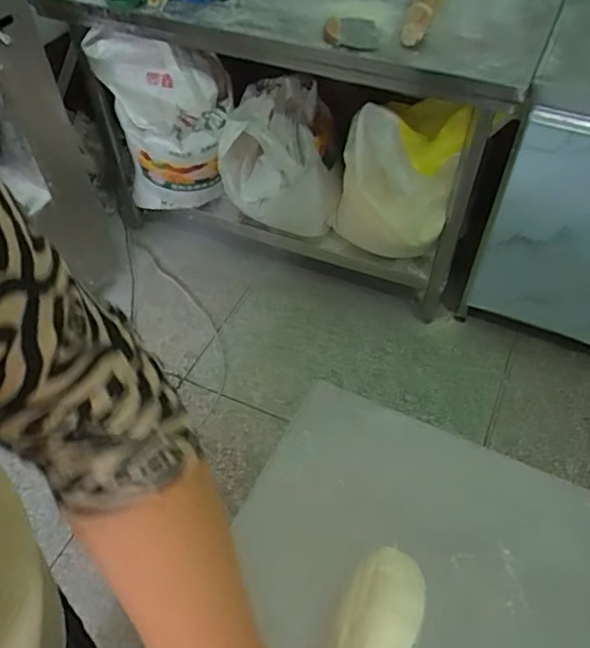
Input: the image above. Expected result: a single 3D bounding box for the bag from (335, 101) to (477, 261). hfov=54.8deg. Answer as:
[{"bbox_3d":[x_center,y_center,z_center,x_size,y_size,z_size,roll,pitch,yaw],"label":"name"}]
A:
[{"bbox_3d":[0.250,-0.352,1.433,0.295,0.422,0.144,28,55,22],"label":"bag"}]

